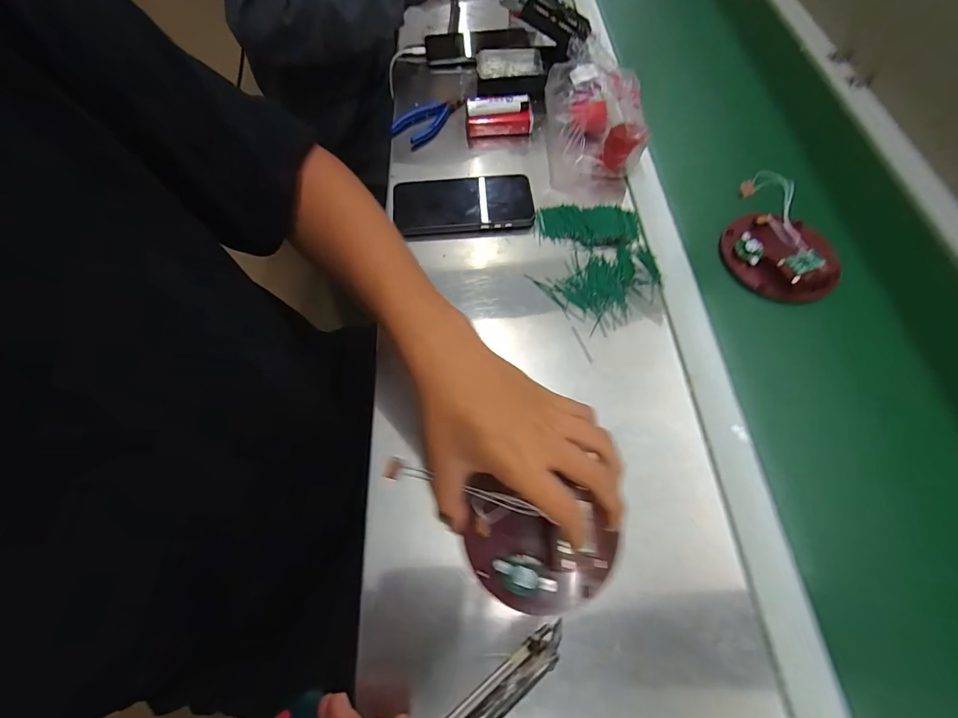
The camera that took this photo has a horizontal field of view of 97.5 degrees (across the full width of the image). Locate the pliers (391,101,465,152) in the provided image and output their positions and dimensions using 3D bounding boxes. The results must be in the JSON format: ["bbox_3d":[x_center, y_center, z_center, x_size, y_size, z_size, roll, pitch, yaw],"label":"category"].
[{"bbox_3d":[-0.069,-0.336,0.593,0.053,0.024,0.107,41,70,21],"label":"pliers"}]

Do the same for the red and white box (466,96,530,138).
[{"bbox_3d":[0.026,-0.327,0.565,0.083,0.033,0.041,-1,62,1],"label":"red and white box"}]

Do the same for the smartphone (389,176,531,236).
[{"bbox_3d":[-0.019,-0.187,0.499,0.164,0.016,0.082,-6,62,-2],"label":"smartphone"}]

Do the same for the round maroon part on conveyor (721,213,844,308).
[{"bbox_3d":[0.332,-0.114,0.462,0.108,0.027,0.105,11,63,8],"label":"round maroon part on conveyor"}]

